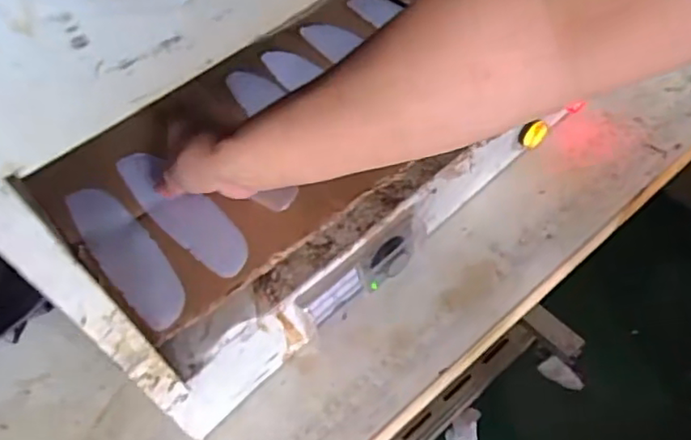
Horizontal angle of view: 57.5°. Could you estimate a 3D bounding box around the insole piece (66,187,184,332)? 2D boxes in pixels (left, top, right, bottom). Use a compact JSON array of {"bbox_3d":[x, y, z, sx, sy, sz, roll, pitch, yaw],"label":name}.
[{"bbox_3d":[-0.167,0.024,0.481,0.041,0.007,0.151,-32,58,-29],"label":"insole piece"}]

